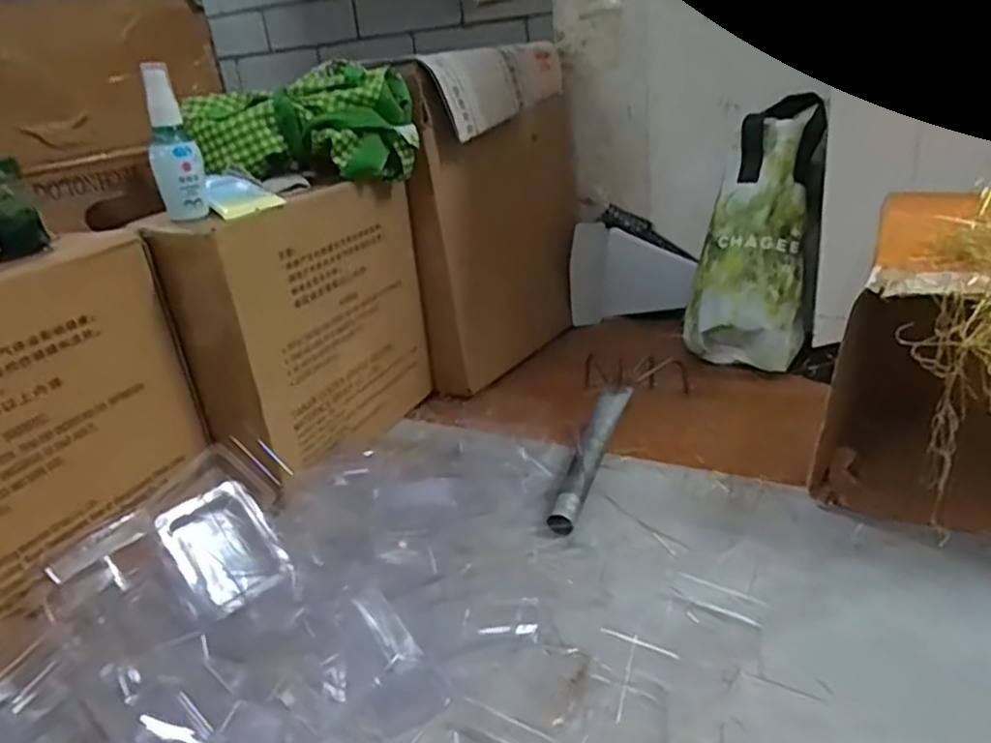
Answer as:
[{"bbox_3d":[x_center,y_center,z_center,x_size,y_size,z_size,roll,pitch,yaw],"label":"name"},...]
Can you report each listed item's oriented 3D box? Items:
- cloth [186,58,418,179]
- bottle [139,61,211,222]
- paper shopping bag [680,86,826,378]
[{"bbox_3d":[-0.190,-0.239,0.719,0.218,0.096,0.093,-13,26,-16],"label":"cloth"},{"bbox_3d":[-0.267,-0.187,0.596,0.038,0.119,0.035,-14,26,-16],"label":"bottle"},{"bbox_3d":[0.321,-0.171,0.867,0.135,0.329,0.087,14,8,36],"label":"paper shopping bag"}]

